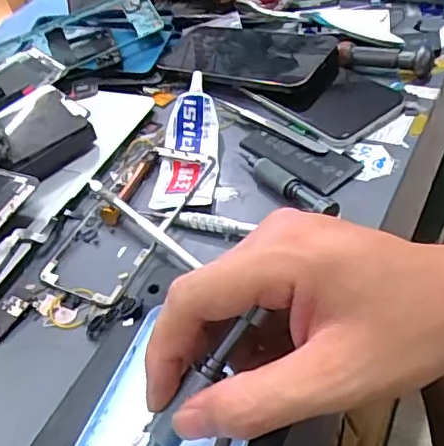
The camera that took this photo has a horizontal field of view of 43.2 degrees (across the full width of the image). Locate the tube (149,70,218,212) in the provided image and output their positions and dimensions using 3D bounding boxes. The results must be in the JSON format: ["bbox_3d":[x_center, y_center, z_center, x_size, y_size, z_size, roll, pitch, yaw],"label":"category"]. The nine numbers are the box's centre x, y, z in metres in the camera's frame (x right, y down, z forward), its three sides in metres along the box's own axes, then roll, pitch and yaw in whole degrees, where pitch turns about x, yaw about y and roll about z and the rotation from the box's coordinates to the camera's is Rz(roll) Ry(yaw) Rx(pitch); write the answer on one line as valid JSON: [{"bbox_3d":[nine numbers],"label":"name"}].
[{"bbox_3d":[-0.025,-0.067,0.438,0.045,0.028,0.139,-5,43,10],"label":"tube"}]

